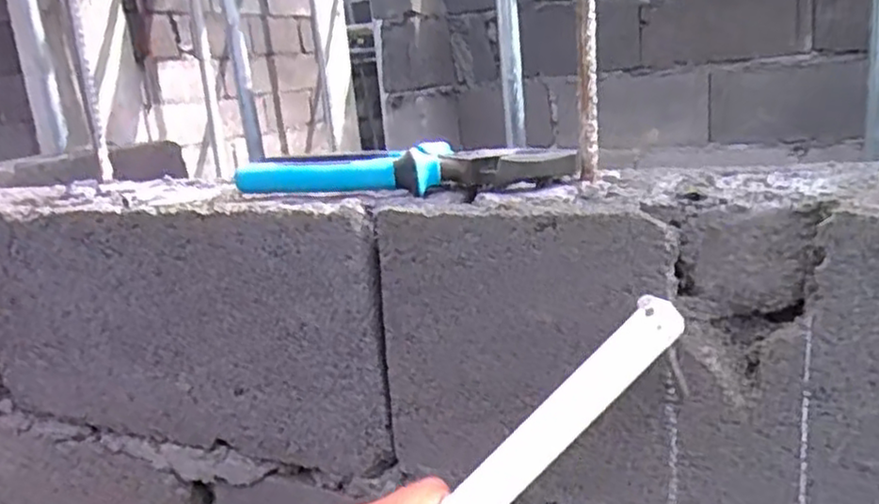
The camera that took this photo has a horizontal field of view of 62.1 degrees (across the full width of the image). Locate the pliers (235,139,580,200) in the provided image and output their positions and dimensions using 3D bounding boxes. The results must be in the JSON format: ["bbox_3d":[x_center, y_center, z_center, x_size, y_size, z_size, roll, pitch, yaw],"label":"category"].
[{"bbox_3d":[-0.025,-0.053,0.480,0.224,0.028,0.046,0,16,21],"label":"pliers"}]

